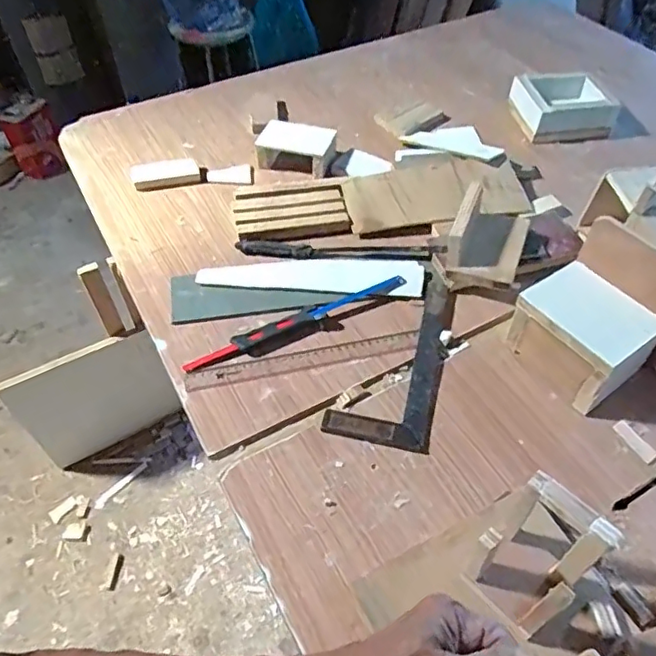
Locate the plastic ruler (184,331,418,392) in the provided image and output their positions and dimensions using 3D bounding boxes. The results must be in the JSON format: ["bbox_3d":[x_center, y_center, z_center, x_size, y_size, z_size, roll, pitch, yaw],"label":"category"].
[{"bbox_3d":[-0.029,0.040,0.701,0.286,0.006,0.027,-11,55,-8],"label":"plastic ruler"}]

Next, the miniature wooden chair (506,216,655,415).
[{"bbox_3d":[0.304,-0.013,0.653,0.138,0.135,0.132,-32,58,-22],"label":"miniature wooden chair"}]

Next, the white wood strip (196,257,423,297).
[{"bbox_3d":[-0.022,-0.076,0.782,0.299,0.005,0.069,2,52,3],"label":"white wood strip"}]

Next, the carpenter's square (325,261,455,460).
[{"bbox_3d":[0.090,0.021,0.710,0.116,0.010,0.282,13,53,11],"label":"carpenter's square"}]

